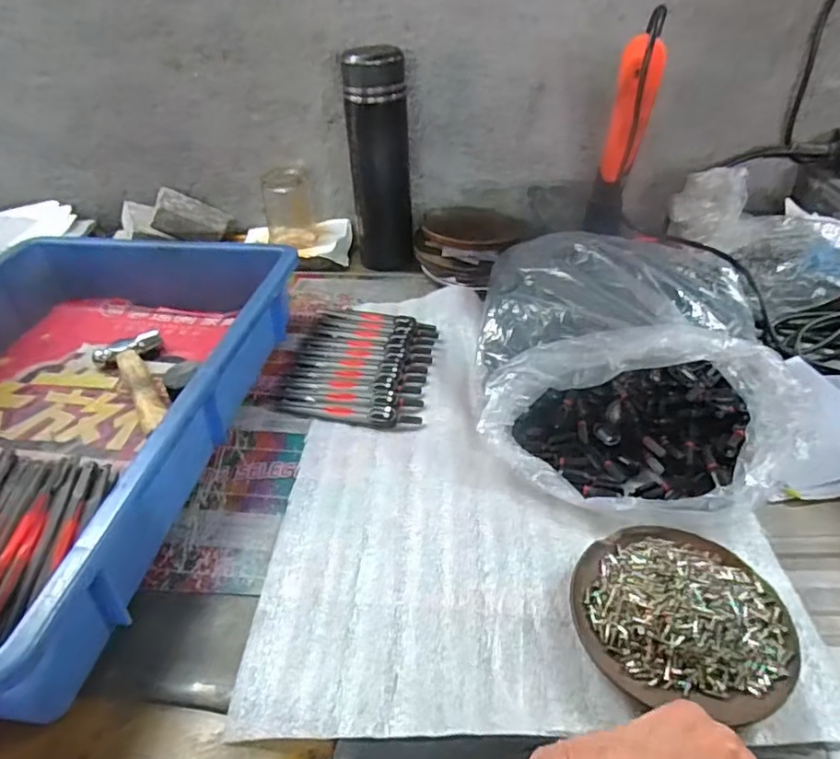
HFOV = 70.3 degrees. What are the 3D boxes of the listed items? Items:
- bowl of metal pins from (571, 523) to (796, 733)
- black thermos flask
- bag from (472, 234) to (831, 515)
[{"bbox_3d":[0.145,0.128,0.335,0.110,0.025,0.105,-1,37,1],"label":"bowl of metal pins"},{"bbox_3d":[-0.043,-0.239,0.657,0.068,0.218,0.078,-3,37,-1],"label":"black thermos flask"},{"bbox_3d":[0.168,-0.030,0.476,0.235,0.090,0.289,7,38,12],"label":"bag"}]

